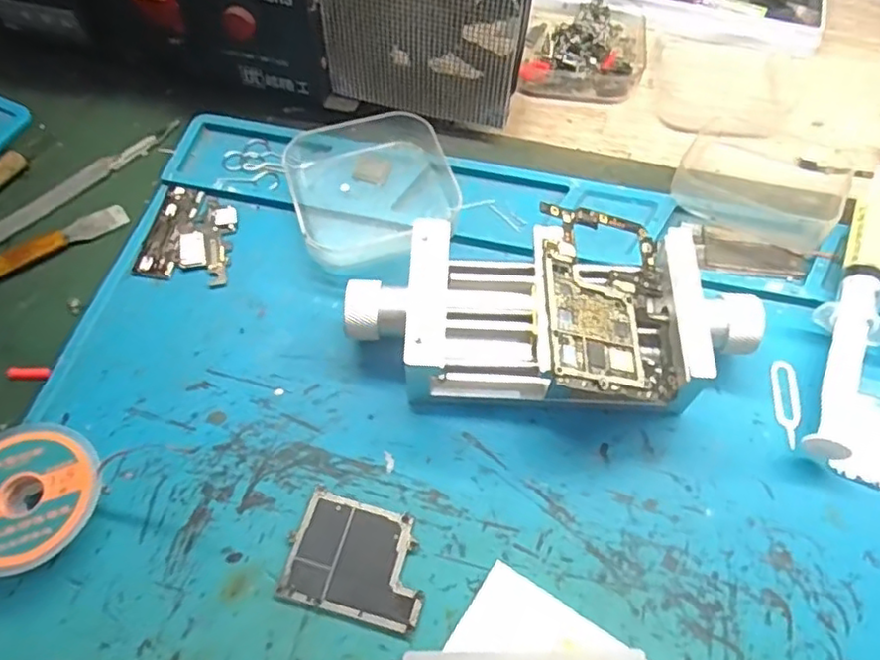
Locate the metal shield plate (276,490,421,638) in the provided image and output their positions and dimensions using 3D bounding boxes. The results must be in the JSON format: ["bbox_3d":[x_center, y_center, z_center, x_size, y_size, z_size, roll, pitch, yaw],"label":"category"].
[{"bbox_3d":[-0.025,0.071,0.199,0.042,0.004,0.033,13,63,7],"label":"metal shield plate"}]

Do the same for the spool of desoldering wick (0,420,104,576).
[{"bbox_3d":[-0.129,0.052,0.202,0.043,0.015,0.044,0,62,1],"label":"spool of desoldering wick"}]

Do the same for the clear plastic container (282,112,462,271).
[{"bbox_3d":[-0.029,-0.060,0.260,0.063,0.018,0.067,-23,64,-11],"label":"clear plastic container"}]

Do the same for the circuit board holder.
[{"bbox_3d":[0.038,-0.005,0.221,0.137,0.035,0.066,0,62,1],"label":"circuit board holder"}]

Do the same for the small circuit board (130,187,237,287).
[{"bbox_3d":[-0.098,-0.038,0.256,0.035,0.004,0.042,9,63,5],"label":"small circuit board"}]

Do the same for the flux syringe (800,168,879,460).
[{"bbox_3d":[0.153,-0.010,0.236,0.021,0.015,0.127,25,65,13],"label":"flux syringe"}]

